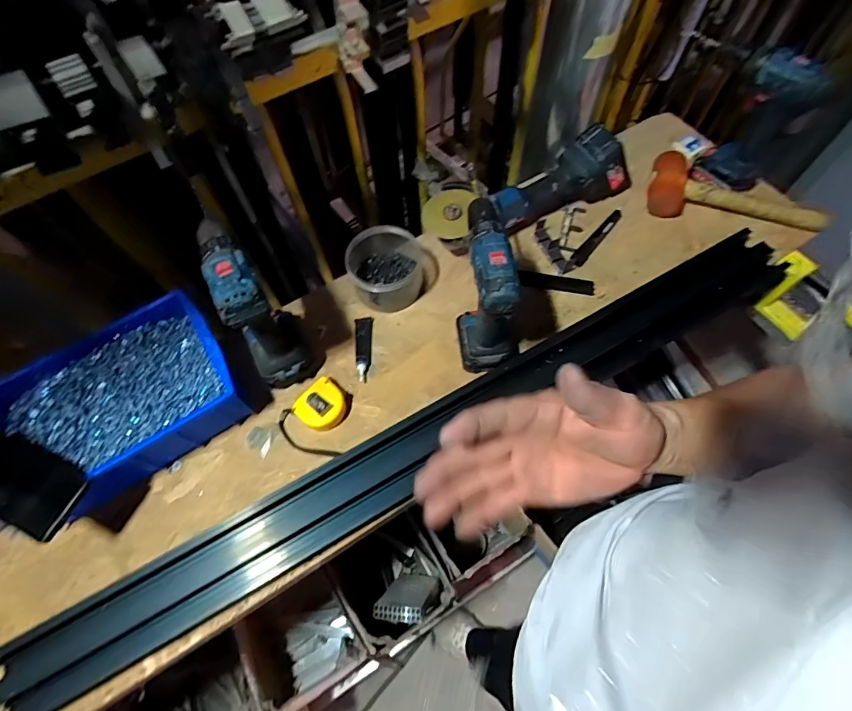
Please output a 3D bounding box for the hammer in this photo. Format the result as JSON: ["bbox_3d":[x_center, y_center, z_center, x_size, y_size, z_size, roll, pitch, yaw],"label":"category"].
[{"bbox_3d":[0.522,-0.262,0.754,0.290,0.056,0.103,17,64,10],"label":"hammer"}]

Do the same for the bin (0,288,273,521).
[{"bbox_3d":[-0.408,0.061,0.615,0.295,0.081,0.222,-35,67,-16],"label":"bin"}]

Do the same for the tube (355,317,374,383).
[{"bbox_3d":[-0.093,-0.011,0.681,0.027,0.013,0.107,-5,63,-2],"label":"tube"}]

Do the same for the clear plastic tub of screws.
[{"bbox_3d":[-0.063,-0.135,0.702,0.109,0.062,0.110,0,63,1],"label":"clear plastic tub of screws"}]

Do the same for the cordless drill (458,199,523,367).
[{"bbox_3d":[0.080,-0.079,0.598,0.061,0.213,0.147,-2,63,0],"label":"cordless drill"}]

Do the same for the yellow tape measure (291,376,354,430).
[{"bbox_3d":[-0.143,0.071,0.638,0.063,0.028,0.071,36,69,18],"label":"yellow tape measure"}]

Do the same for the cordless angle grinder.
[{"bbox_3d":[0.177,-0.268,0.739,0.377,0.117,0.102,-24,65,-11],"label":"cordless angle grinder"}]

